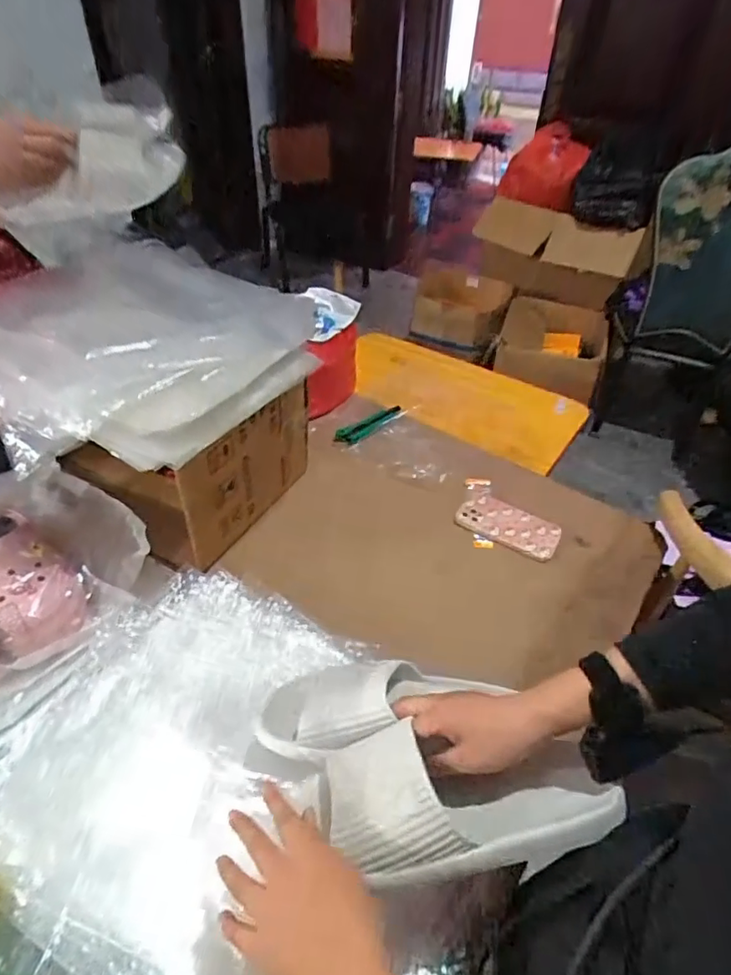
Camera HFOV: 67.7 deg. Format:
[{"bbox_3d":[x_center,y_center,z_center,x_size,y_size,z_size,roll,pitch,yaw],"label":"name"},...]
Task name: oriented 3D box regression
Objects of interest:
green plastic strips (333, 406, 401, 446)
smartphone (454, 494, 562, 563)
[{"bbox_3d":[0.015,-0.127,1.057,0.170,0.013,0.043,-30,51,-30],"label":"green plastic strips"},{"bbox_3d":[0.233,0.056,0.884,0.161,0.012,0.080,23,46,21],"label":"smartphone"}]

